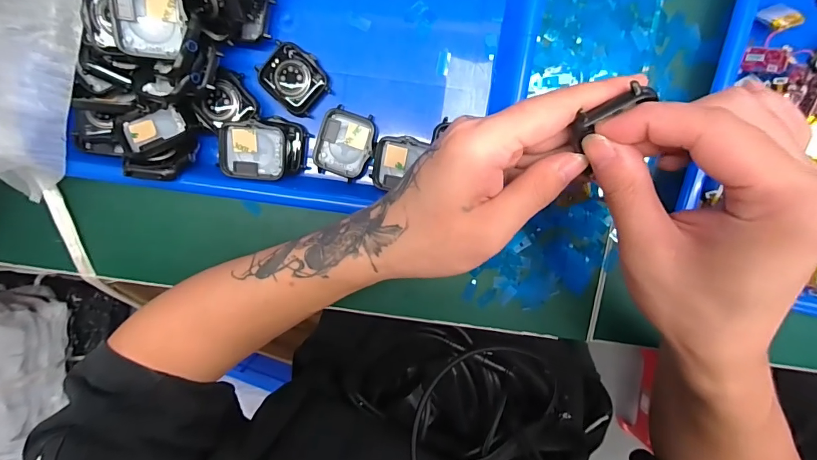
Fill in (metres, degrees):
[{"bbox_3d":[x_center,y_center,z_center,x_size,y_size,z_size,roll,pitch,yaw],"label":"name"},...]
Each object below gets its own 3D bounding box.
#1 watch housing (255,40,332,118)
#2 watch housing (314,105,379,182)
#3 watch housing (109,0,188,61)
[{"bbox_3d":[-0.079,-0.105,0.275,0.043,0.013,0.037,42,98,-3],"label":"watch housing"},{"bbox_3d":[-0.045,-0.061,0.283,0.038,0.013,0.046,17,99,1],"label":"watch housing"},{"bbox_3d":[-0.151,-0.124,0.231,0.037,0.013,0.042,-1,108,-23],"label":"watch housing"}]

